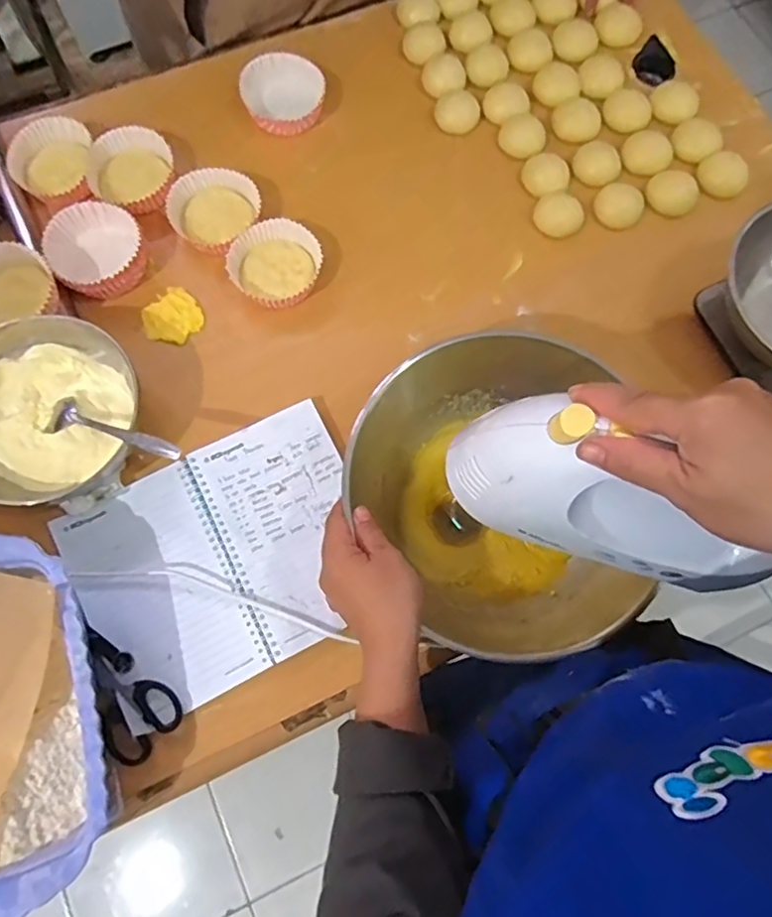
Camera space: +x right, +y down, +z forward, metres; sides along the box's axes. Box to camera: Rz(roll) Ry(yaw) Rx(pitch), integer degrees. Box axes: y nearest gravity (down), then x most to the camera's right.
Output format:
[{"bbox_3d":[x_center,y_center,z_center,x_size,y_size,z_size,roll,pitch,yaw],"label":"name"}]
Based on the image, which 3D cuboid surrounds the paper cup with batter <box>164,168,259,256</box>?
[{"bbox_3d":[-0.185,-0.269,0.643,0.086,0.030,0.091,0,74,-1],"label":"paper cup with batter"}]

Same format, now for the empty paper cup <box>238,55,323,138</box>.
[{"bbox_3d":[-0.120,-0.413,0.677,0.093,0.028,0.083,9,74,1],"label":"empty paper cup"}]

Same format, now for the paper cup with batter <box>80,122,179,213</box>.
[{"bbox_3d":[-0.272,-0.305,0.644,0.091,0.043,0.088,0,74,-1],"label":"paper cup with batter"}]

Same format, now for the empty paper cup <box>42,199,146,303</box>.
[{"bbox_3d":[-0.298,-0.215,0.619,0.094,0.039,0.091,0,74,-1],"label":"empty paper cup"}]

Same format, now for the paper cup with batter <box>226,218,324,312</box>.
[{"bbox_3d":[-0.116,-0.204,0.627,0.083,0.031,0.087,0,74,-1],"label":"paper cup with batter"}]

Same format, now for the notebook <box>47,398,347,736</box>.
[{"bbox_3d":[-0.145,0.089,0.546,0.258,0.011,0.206,-27,77,-8],"label":"notebook"}]

